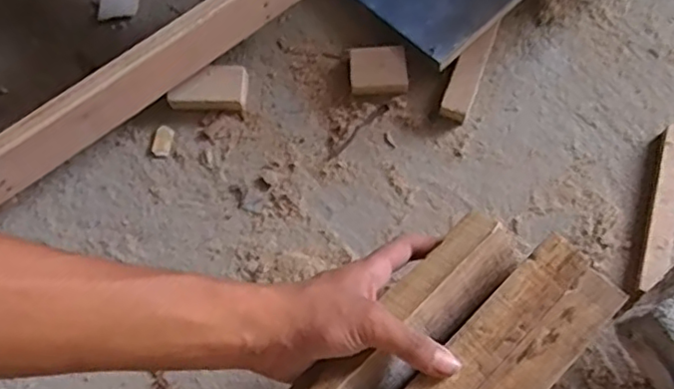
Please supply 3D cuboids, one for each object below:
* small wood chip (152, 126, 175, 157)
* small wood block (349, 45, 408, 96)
[{"bbox_3d":[-0.163,-0.050,0.588,0.017,0.004,0.028,12,70,7],"label":"small wood chip"},{"bbox_3d":[0.039,-0.116,0.595,0.053,0.019,0.046,-4,69,1],"label":"small wood block"}]

